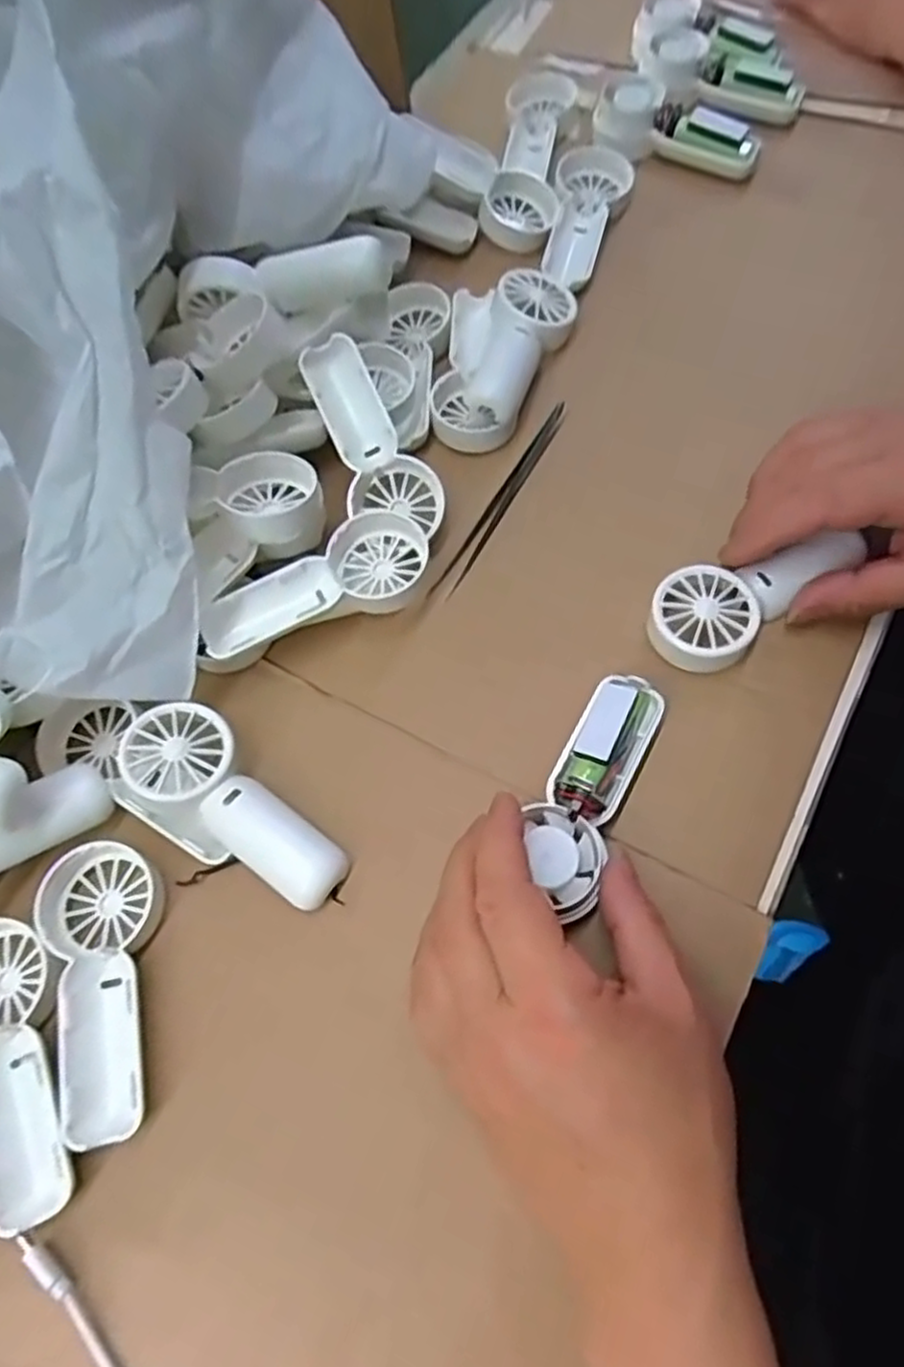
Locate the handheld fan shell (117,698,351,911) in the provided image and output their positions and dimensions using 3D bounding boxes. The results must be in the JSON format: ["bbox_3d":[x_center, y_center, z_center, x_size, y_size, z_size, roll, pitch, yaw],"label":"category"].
[{"bbox_3d":[-0.092,0.050,0.319,0.109,0.027,0.041,35,72,12],"label":"handheld fan shell"}]

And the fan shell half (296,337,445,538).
[{"bbox_3d":[-0.044,-0.121,0.375,0.041,0.019,0.106,-33,97,-13],"label":"fan shell half"}]

